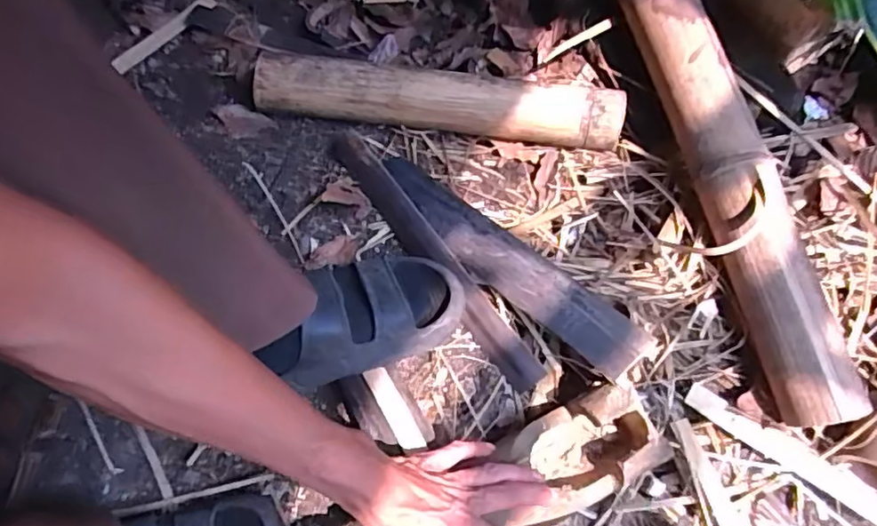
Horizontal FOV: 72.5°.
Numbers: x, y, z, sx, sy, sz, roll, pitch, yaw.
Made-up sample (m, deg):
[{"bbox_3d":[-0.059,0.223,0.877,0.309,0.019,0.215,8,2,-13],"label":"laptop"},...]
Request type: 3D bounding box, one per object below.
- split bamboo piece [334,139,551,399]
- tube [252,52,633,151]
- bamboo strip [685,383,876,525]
[{"bbox_3d":[-0.015,-0.017,0.650,0.039,0.035,0.370,-32,69,-18],"label":"split bamboo piece"},{"bbox_3d":[-0.001,-0.193,0.728,0.435,0.071,0.064,6,63,0],"label":"tube"},{"bbox_3d":[0.343,0.186,0.584,0.210,0.011,0.031,31,65,12],"label":"bamboo strip"}]

